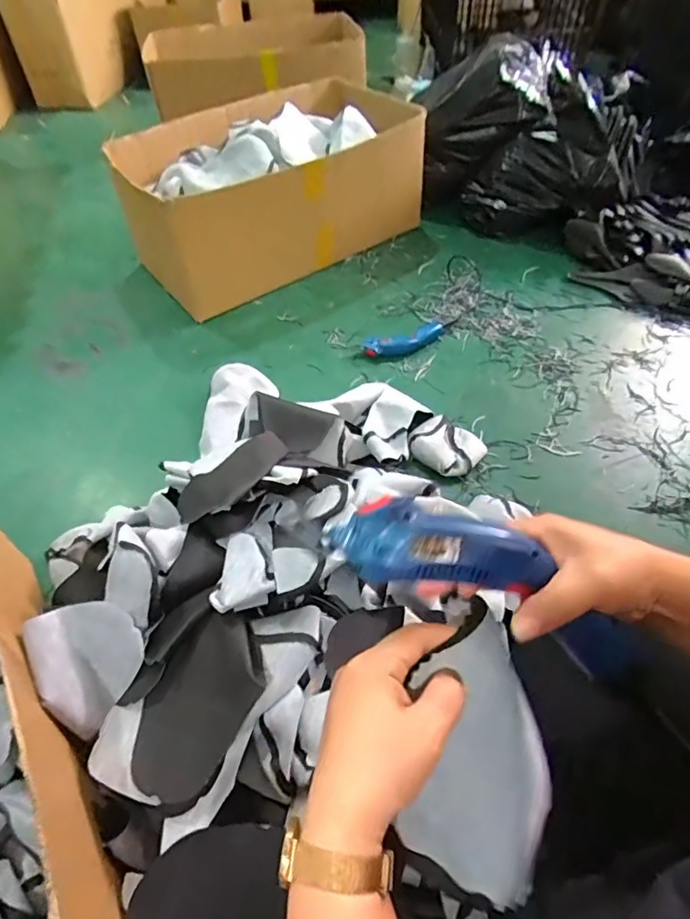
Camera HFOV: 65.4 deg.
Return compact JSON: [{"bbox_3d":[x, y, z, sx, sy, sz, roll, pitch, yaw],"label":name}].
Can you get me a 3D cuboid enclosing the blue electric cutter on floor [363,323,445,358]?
[{"bbox_3d":[0.159,-0.313,1.382,0.238,0.039,0.089,-21,52,-15],"label":"blue electric cutter on floor"}]

